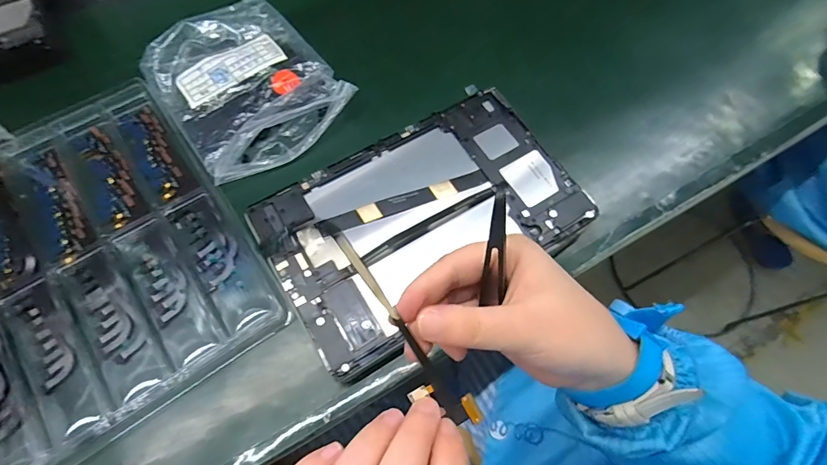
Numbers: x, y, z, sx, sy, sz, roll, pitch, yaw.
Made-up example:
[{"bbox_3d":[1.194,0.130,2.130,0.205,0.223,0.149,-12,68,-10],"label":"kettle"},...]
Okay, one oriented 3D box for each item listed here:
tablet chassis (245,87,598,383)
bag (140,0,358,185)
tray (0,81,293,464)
[{"bbox_3d":[0.010,-0.014,0.324,0.236,0.009,0.150,-30,71,-14],"label":"tablet chassis"},{"bbox_3d":[-0.150,-0.138,0.371,0.142,0.029,0.166,-36,71,-16],"label":"bag"},{"bbox_3d":[-0.255,0.015,0.315,0.214,0.011,0.279,-32,70,-15],"label":"tray"}]

